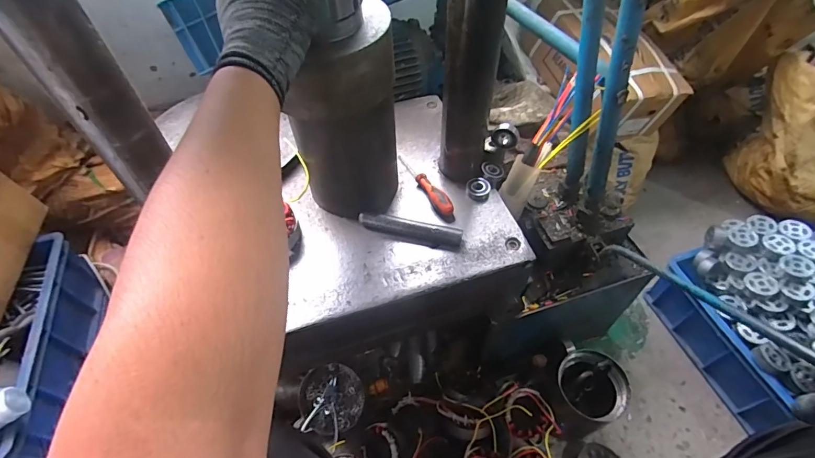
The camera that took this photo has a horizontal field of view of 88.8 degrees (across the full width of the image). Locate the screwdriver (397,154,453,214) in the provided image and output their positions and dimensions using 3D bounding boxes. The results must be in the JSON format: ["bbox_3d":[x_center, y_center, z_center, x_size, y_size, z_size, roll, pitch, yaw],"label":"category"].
[{"bbox_3d":[0.025,-0.071,0.617,0.019,0.026,0.149,-22,55,-14],"label":"screwdriver"}]

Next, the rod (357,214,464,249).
[{"bbox_3d":[0.003,0.001,0.566,0.140,0.023,0.021,10,53,10],"label":"rod"}]

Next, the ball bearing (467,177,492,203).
[{"bbox_3d":[0.105,-0.058,0.608,0.033,0.014,0.036,-1,52,1],"label":"ball bearing"}]

